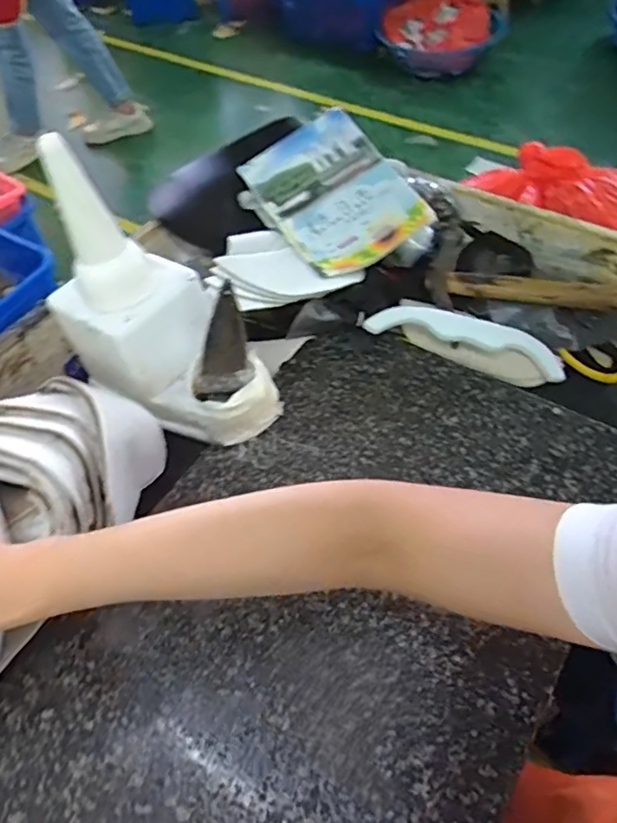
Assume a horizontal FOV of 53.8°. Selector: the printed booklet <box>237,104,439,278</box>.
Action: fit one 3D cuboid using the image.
[{"bbox_3d":[0.027,-0.250,0.692,0.143,0.015,0.211,-33,63,1],"label":"printed booklet"}]

